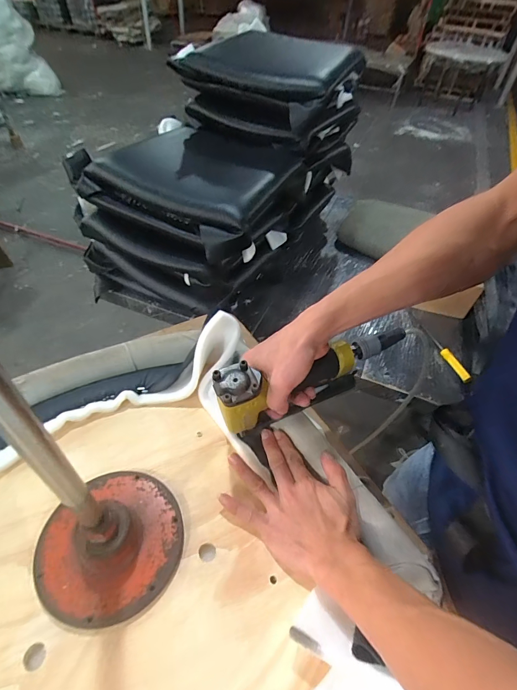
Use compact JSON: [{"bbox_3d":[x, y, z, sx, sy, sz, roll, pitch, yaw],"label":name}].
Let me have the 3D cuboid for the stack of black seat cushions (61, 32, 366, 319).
[{"bbox_3d":[-0.108,-0.552,1.205,0.599,0.553,0.895,22,50,15],"label":"stack of black seat cushions"}]

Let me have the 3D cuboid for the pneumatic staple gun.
[{"bbox_3d":[0.061,0.045,0.443,0.246,0.115,0.041,-13,49,-27],"label":"pneumatic staple gun"}]

